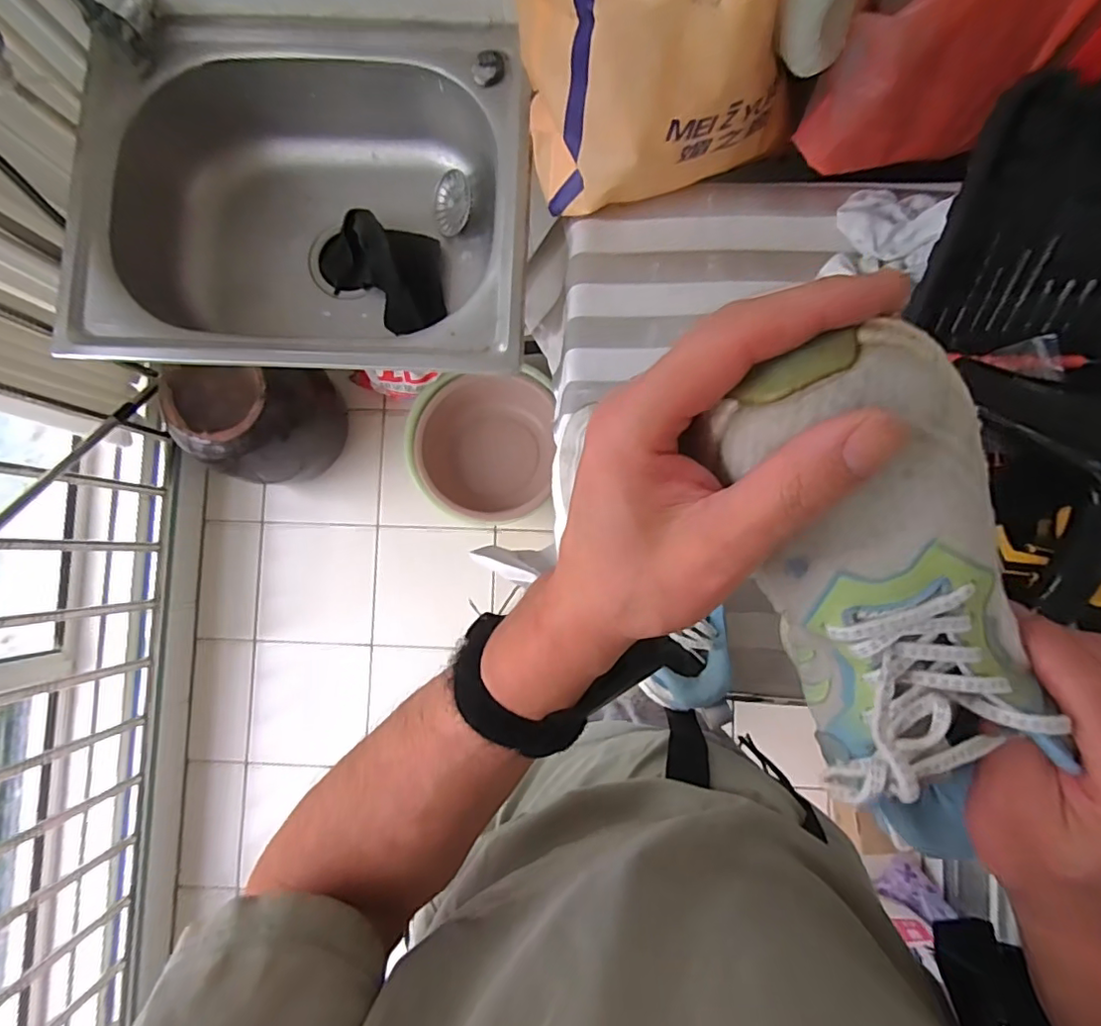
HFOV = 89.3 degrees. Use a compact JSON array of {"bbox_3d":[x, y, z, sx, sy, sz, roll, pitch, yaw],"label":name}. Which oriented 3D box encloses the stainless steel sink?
[{"bbox_3d":[-0.269,-0.347,0.672,0.484,0.155,0.387,2,86,1],"label":"stainless steel sink"}]

